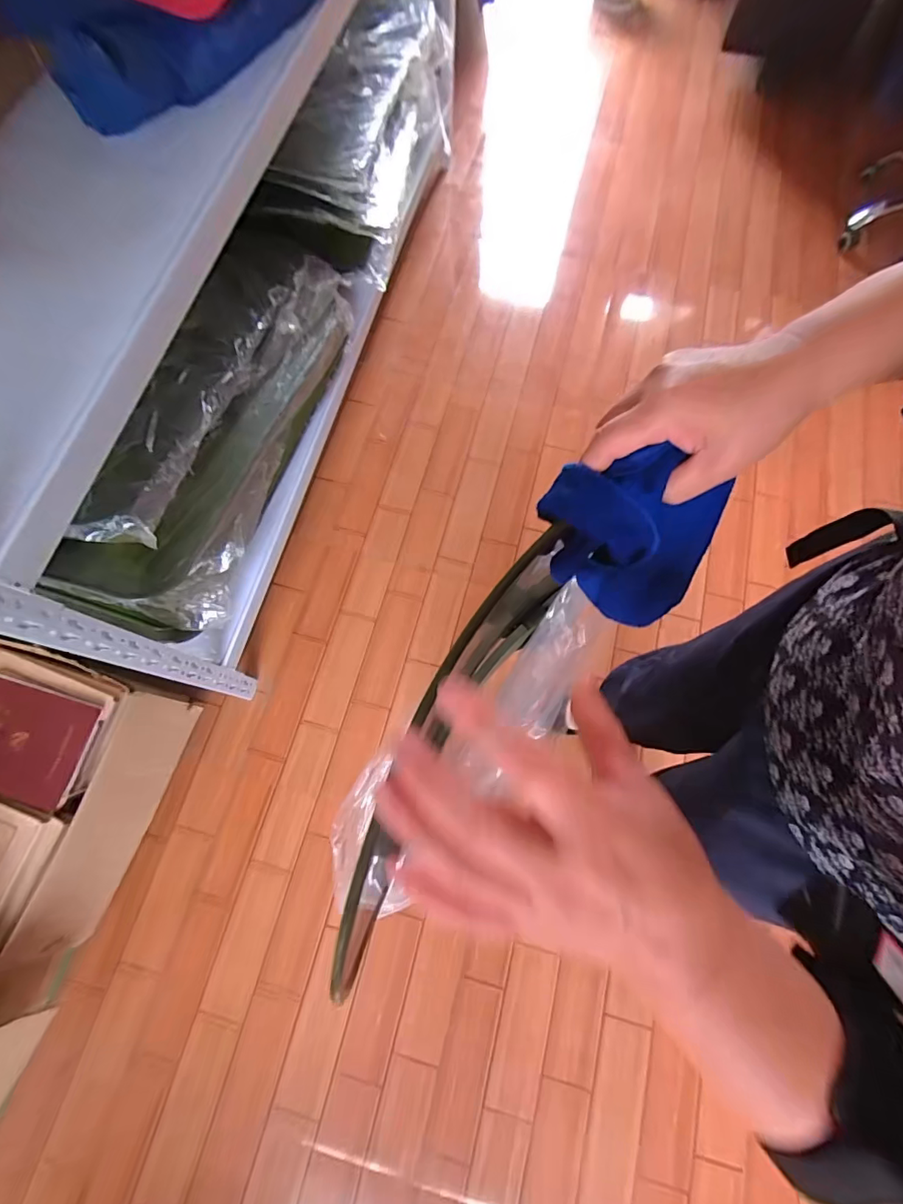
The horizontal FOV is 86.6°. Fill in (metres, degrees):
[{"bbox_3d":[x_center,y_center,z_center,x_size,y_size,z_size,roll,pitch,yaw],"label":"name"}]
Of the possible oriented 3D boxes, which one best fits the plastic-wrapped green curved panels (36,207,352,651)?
[{"bbox_3d":[-0.425,-0.388,0.932,0.186,0.320,0.874,16,75,5],"label":"plastic-wrapped green curved panels"}]

